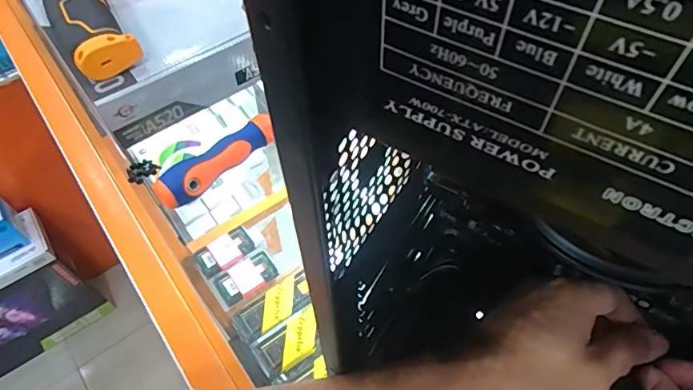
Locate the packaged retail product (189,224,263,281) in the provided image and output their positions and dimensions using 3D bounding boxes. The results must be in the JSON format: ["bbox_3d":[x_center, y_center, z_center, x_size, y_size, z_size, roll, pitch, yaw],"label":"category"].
[{"bbox_3d":[-0.165,0.078,0.683,0.096,0.016,0.053,-35,62,-20],"label":"packaged retail product"}]

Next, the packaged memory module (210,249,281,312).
[{"bbox_3d":[-0.135,0.113,0.655,0.087,0.012,0.051,-32,61,-18],"label":"packaged memory module"}]

